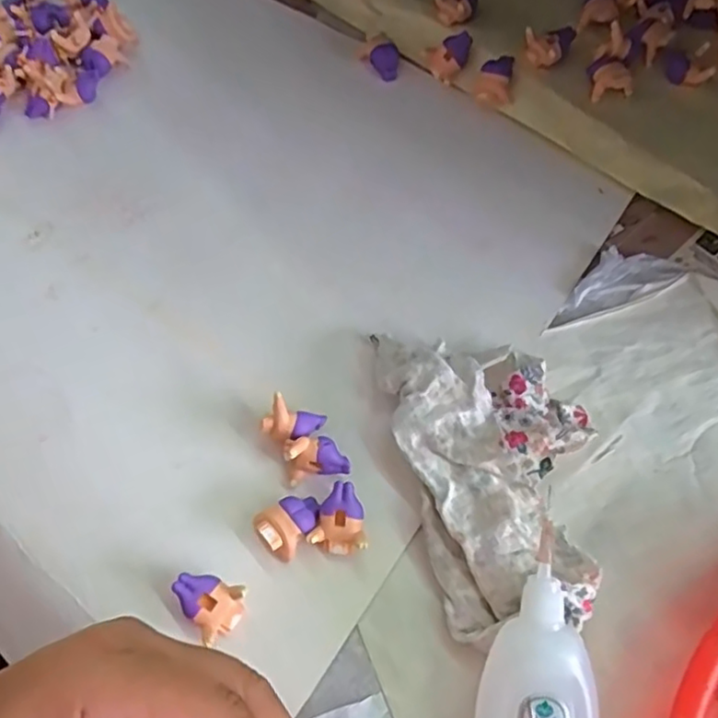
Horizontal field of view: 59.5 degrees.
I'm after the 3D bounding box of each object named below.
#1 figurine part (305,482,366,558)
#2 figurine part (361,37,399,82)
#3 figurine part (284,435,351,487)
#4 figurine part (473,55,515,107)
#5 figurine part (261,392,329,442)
[{"bbox_3d":[-0.010,0.074,0.290,0.025,0.016,0.030,-6,65,0],"label":"figurine part"},{"bbox_3d":[0.016,-0.193,0.408,0.017,0.013,0.019,1,65,3],"label":"figurine part"},{"bbox_3d":[-0.020,0.047,0.297,0.028,0.022,0.017,-10,65,-2],"label":"figurine part"},{"bbox_3d":[0.085,-0.173,0.392,0.024,0.017,0.028,10,66,8],"label":"figurine part"},{"bbox_3d":[-0.032,0.031,0.305,0.027,0.022,0.018,15,67,10],"label":"figurine part"}]

